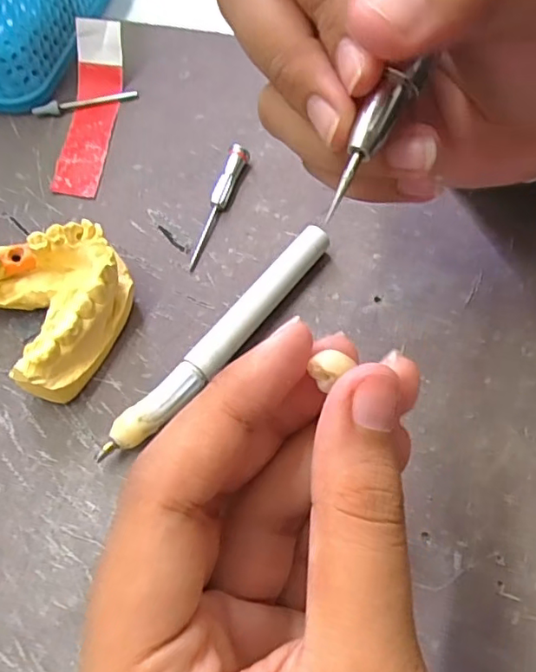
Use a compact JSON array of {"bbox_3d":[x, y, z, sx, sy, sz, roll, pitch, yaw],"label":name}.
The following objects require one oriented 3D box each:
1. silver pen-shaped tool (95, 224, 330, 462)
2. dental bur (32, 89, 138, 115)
[{"bbox_3d":[-0.016,0.002,0.200,0.012,0.016,0.107,37,71,21],"label":"silver pen-shaped tool"},{"bbox_3d":[-0.086,-0.111,0.267,0.048,0.005,0.006,-15,63,-5],"label":"dental bur"}]

